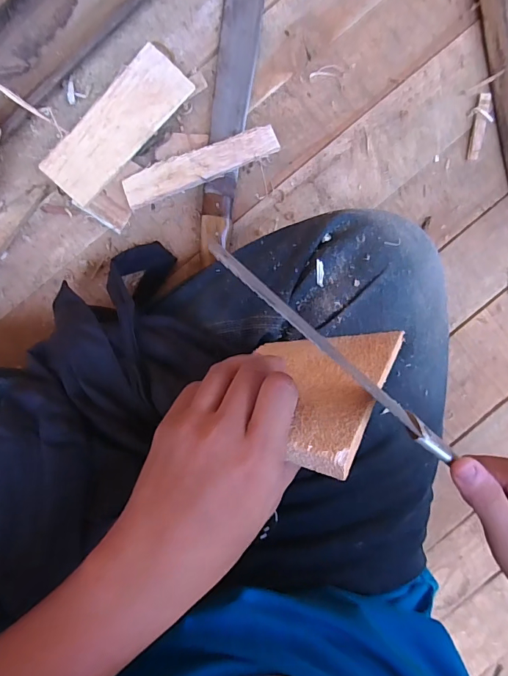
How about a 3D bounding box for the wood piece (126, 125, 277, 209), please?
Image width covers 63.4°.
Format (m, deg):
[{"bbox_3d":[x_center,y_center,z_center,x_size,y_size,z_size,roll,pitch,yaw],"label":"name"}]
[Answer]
[{"bbox_3d":[-0.058,-0.191,0.454,0.174,0.006,0.036,-20,96,-1],"label":"wood piece"}]

